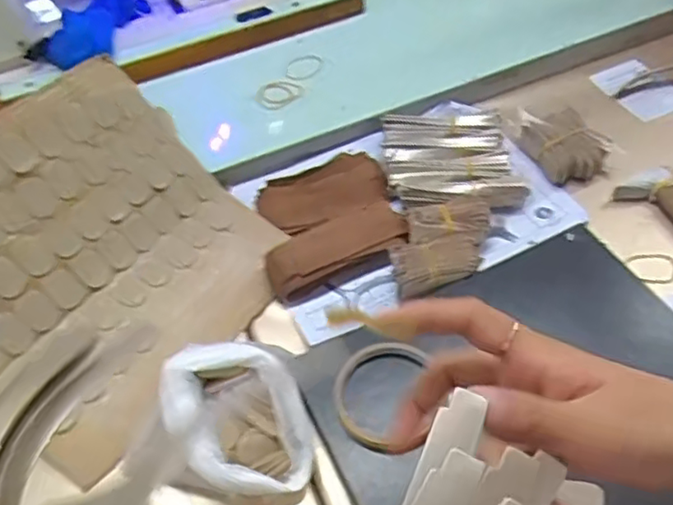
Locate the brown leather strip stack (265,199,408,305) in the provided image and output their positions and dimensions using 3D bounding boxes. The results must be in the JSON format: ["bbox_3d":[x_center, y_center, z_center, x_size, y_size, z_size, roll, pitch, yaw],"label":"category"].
[{"bbox_3d":[0.000,-0.006,0.592,0.135,0.036,0.061,-24,53,-14],"label":"brown leather strip stack"}]

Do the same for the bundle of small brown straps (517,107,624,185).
[{"bbox_3d":[0.238,-0.118,0.661,0.069,0.029,0.091,-16,51,-8],"label":"bundle of small brown straps"}]

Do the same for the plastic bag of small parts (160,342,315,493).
[{"bbox_3d":[-0.074,0.123,0.486,0.100,0.048,0.127,-20,52,-11],"label":"plastic bag of small parts"}]

